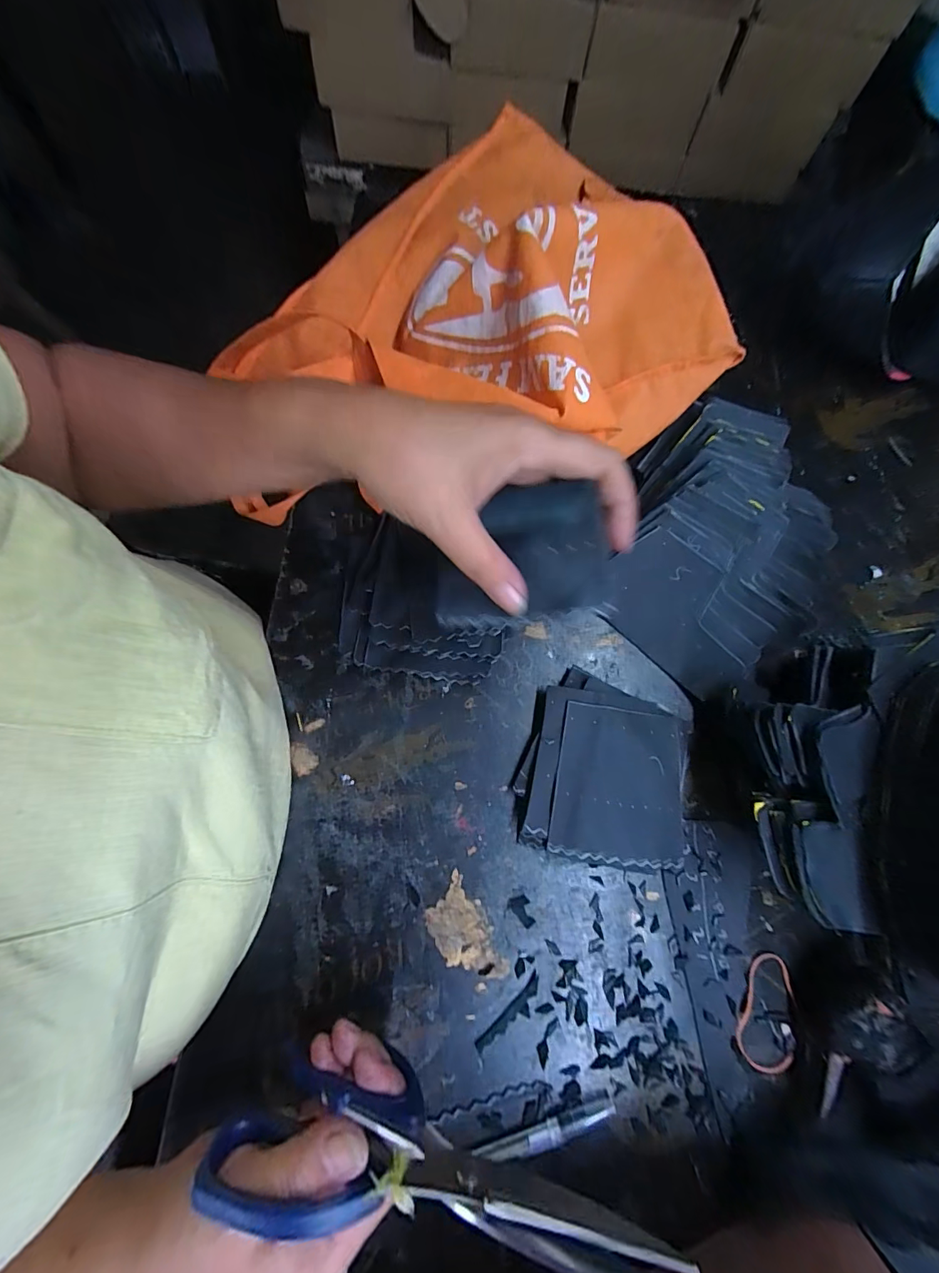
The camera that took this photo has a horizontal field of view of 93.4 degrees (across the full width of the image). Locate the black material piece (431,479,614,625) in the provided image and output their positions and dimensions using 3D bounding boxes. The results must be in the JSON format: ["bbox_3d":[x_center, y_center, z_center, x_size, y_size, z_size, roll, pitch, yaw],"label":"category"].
[{"bbox_3d":[0.024,-0.041,0.227,0.091,0.014,0.064,-9,111,11],"label":"black material piece"}]

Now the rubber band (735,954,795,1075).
[{"bbox_3d":[0.189,0.239,0.281,0.037,0.004,0.065,8,74,0],"label":"rubber band"}]

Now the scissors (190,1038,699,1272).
[{"bbox_3d":[-0.013,0.221,0.187,0.186,0.075,0.022,1,73,16],"label":"scissors"}]

